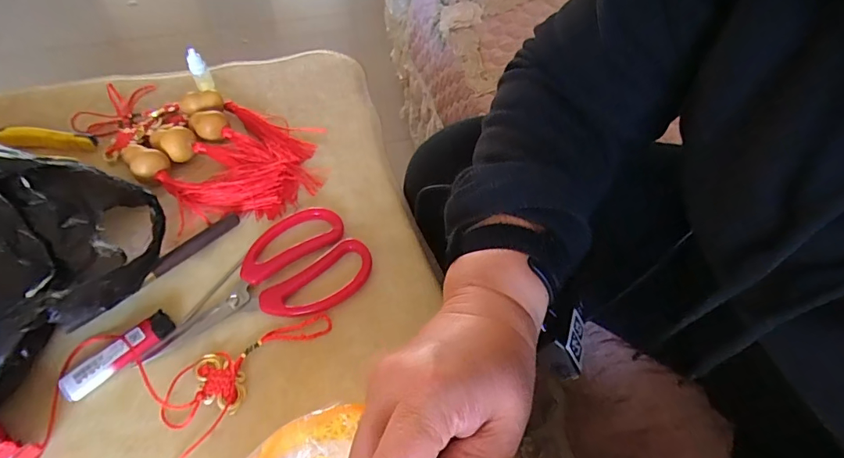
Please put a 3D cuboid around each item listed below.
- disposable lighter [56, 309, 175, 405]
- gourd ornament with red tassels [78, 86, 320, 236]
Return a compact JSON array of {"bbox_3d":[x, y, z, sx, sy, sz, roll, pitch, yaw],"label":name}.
[{"bbox_3d":[-0.228,0.094,0.340,0.024,0.012,0.079,38,61,21],"label":"disposable lighter"},{"bbox_3d":[-0.227,-0.096,0.464,0.251,0.031,0.148,34,60,18],"label":"gourd ornament with red tassels"}]

